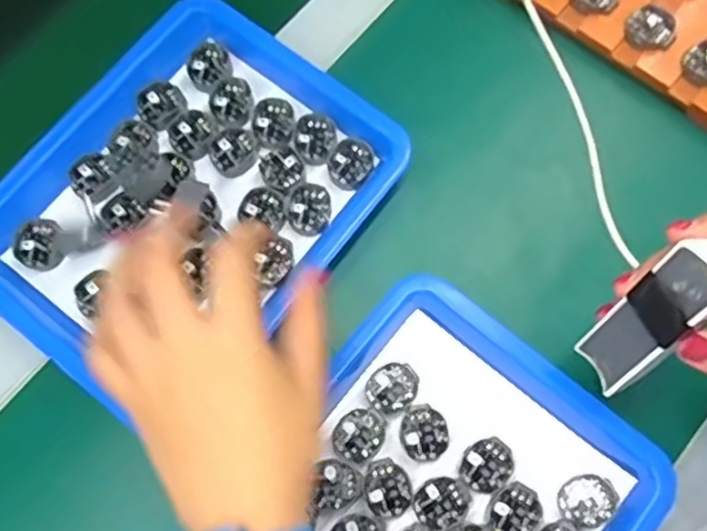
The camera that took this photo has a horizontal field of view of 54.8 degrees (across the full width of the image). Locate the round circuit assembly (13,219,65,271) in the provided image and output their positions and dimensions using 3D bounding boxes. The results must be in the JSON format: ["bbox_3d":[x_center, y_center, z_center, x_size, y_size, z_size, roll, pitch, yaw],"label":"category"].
[{"bbox_3d":[-0.179,-0.011,0.388,0.026,0.009,0.031,-21,77,-3],"label":"round circuit assembly"}]

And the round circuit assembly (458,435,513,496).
[{"bbox_3d":[0.069,0.103,0.351,0.029,0.004,0.025,-43,79,-8],"label":"round circuit assembly"}]

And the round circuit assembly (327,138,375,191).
[{"bbox_3d":[-0.002,-0.060,0.398,0.026,0.004,0.031,22,78,7],"label":"round circuit assembly"}]

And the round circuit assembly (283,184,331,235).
[{"bbox_3d":[-0.026,-0.032,0.393,0.026,0.006,0.030,1,76,2],"label":"round circuit assembly"}]

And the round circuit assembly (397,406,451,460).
[{"bbox_3d":[0.037,0.088,0.357,0.025,0.004,0.026,0,76,2],"label":"round circuit assembly"}]

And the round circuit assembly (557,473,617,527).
[{"bbox_3d":[0.119,0.119,0.345,0.027,0.004,0.025,0,76,2],"label":"round circuit assembly"}]

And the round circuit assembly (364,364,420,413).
[{"bbox_3d":[0.021,0.064,0.362,0.028,0.004,0.024,-43,79,-8],"label":"round circuit assembly"}]

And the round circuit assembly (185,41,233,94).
[{"bbox_3d":[-0.088,-0.122,0.413,0.028,0.004,0.029,0,76,2],"label":"round circuit assembly"}]

